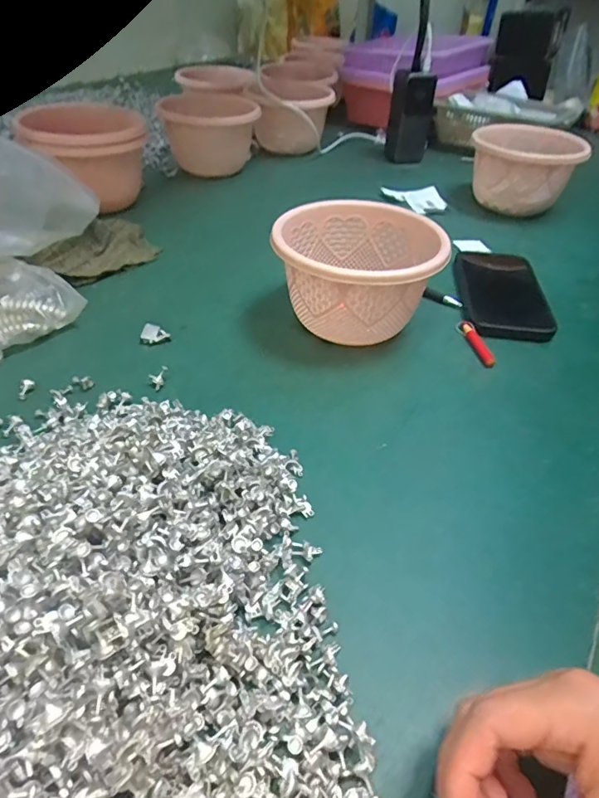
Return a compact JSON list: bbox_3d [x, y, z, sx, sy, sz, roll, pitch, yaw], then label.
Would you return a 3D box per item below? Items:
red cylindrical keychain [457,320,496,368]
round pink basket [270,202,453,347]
[{"bbox_3d":[0.161,-0.051,0.458,0.010,0.013,0.064,-5,43,-11],"label":"red cylindrical keychain"},{"bbox_3d":[0.049,-0.108,0.453,0.134,0.093,0.131,3,43,-2],"label":"round pink basket"}]

